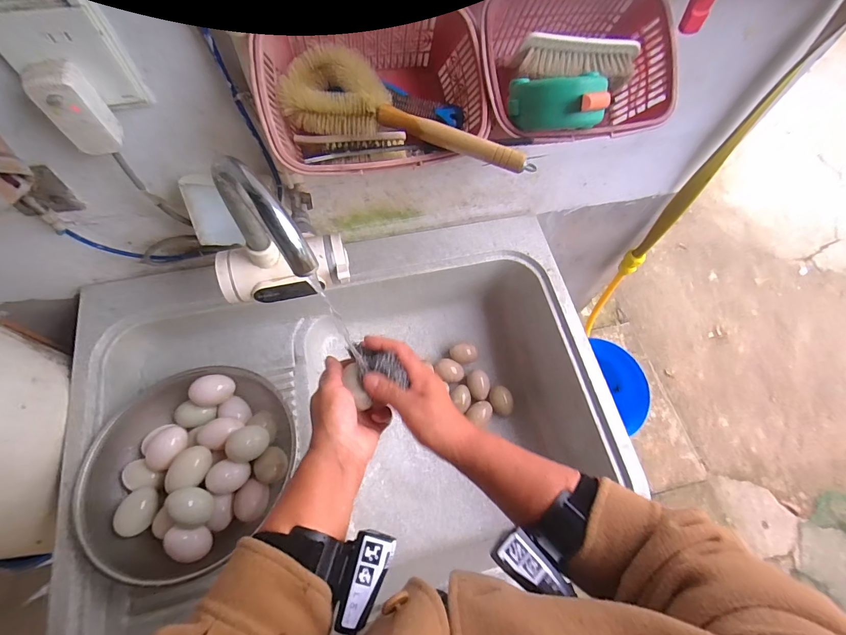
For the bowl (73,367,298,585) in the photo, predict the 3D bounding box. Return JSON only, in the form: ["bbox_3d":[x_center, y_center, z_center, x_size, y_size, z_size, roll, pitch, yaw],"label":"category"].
[{"bbox_3d":[-0.333,0.209,0.547,0.260,0.097,0.267,12,64,3],"label":"bowl"}]

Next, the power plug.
[{"bbox_3d":[-0.333,-0.200,0.371,0.041,0.077,0.035,-9,65,-8],"label":"power plug"}]

